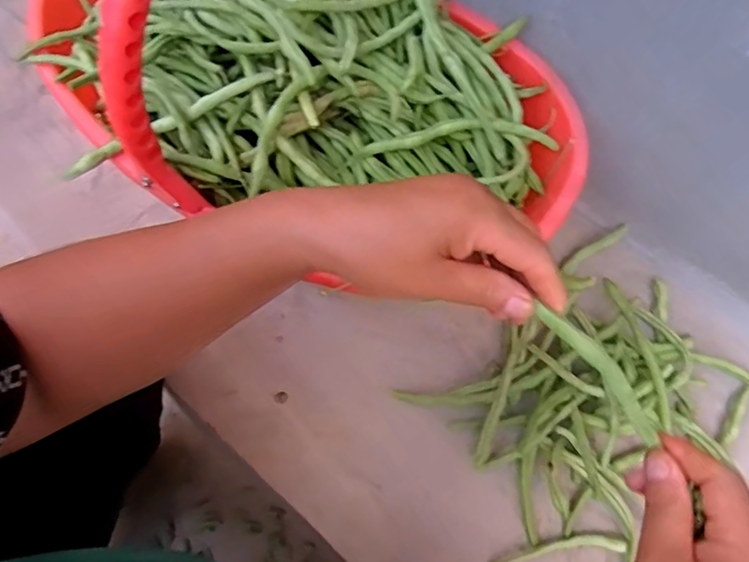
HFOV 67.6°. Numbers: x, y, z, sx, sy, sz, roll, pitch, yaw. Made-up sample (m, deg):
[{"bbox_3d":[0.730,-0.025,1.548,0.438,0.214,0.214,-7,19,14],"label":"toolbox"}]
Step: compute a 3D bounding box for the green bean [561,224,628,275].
[{"bbox_3d":[0.230,-0.033,0.584,0.079,0.013,0.014,-35,70,7],"label":"green bean"}]

